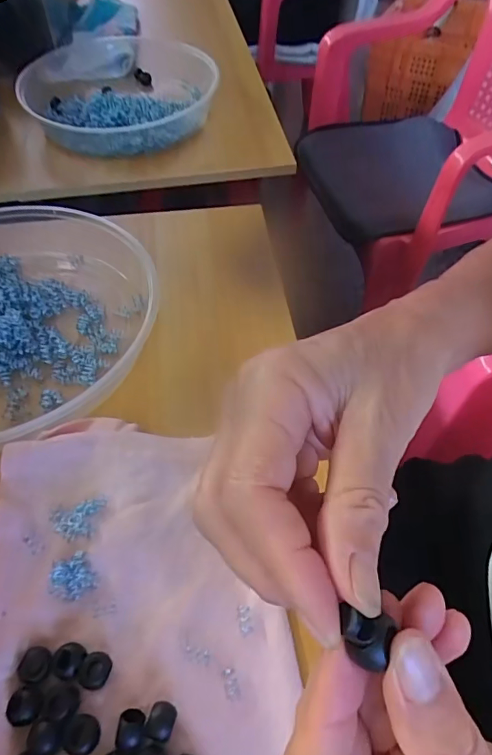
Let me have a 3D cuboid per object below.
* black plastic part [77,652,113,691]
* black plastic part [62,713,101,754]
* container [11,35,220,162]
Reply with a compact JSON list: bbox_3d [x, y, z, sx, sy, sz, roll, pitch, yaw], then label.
[{"bbox_3d":[-0.073,0.142,0.228,0.014,0.006,0.015,0,54,0],"label":"black plastic part"},{"bbox_3d":[-0.074,0.162,0.213,0.014,0.009,0.015,0,52,0],"label":"black plastic part"},{"bbox_3d":[-0.149,-0.329,0.542,0.202,0.056,0.201,0,52,0],"label":"container"}]

